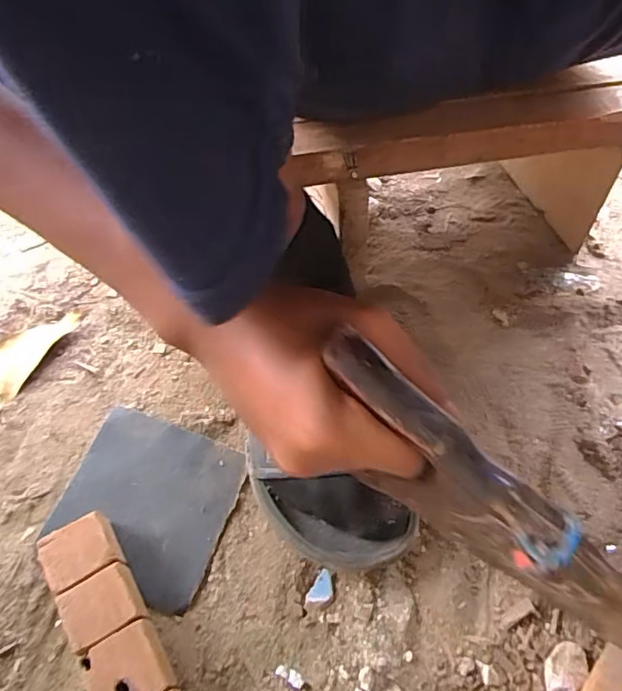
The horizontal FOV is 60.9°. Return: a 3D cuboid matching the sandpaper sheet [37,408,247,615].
[{"bbox_3d":[-0.114,0.105,0.363,0.112,0.010,0.108,18,56,11],"label":"sandpaper sheet"}]

